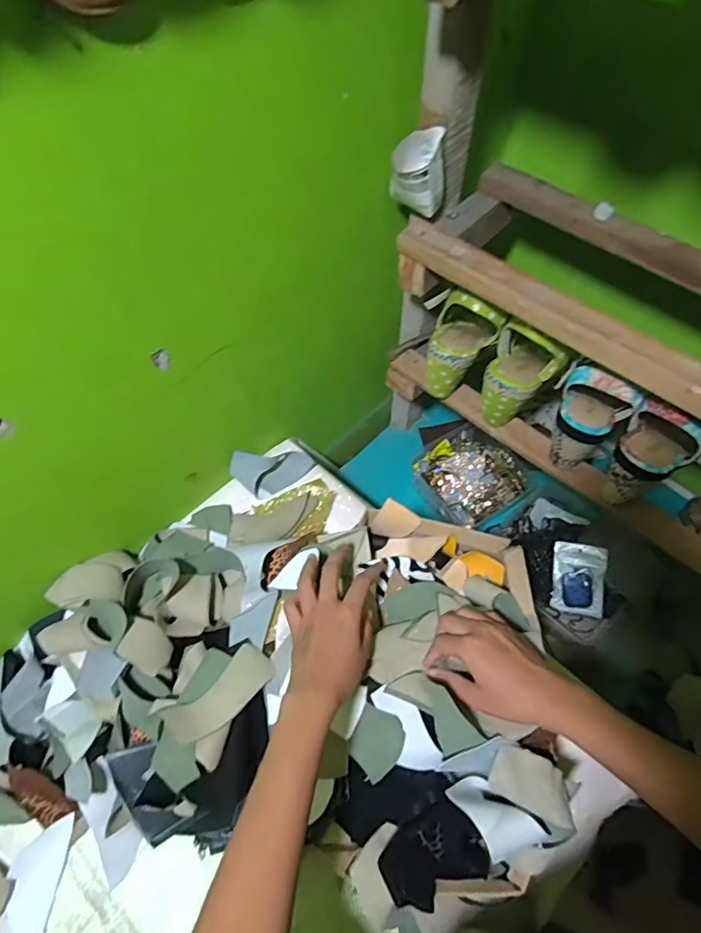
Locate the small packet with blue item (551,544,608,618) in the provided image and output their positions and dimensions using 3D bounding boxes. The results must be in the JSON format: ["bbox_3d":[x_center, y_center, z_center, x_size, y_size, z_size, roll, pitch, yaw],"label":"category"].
[{"bbox_3d":[0.325,0.160,0.725,0.068,0.013,0.098,5,86,21],"label":"small packet with blue item"}]

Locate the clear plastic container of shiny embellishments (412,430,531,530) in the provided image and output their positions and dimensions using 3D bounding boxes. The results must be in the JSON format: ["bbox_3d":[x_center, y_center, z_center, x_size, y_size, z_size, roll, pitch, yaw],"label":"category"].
[{"bbox_3d":[0.199,0.012,0.848,0.157,0.042,0.158,-33,64,-19],"label":"clear plastic container of shiny embellishments"}]

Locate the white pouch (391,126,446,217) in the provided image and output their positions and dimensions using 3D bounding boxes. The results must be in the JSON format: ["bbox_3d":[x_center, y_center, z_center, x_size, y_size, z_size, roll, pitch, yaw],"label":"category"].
[{"bbox_3d":[0.072,-0.313,0.550,0.059,0.076,0.045,11,58,7],"label":"white pouch"}]

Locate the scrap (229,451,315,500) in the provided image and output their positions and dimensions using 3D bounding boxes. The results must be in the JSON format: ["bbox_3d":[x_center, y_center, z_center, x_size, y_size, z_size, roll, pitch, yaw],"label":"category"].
[{"bbox_3d":[-0.110,0.004,0.724,0.109,0.055,0.044,-16,59,-11],"label":"scrap"}]

